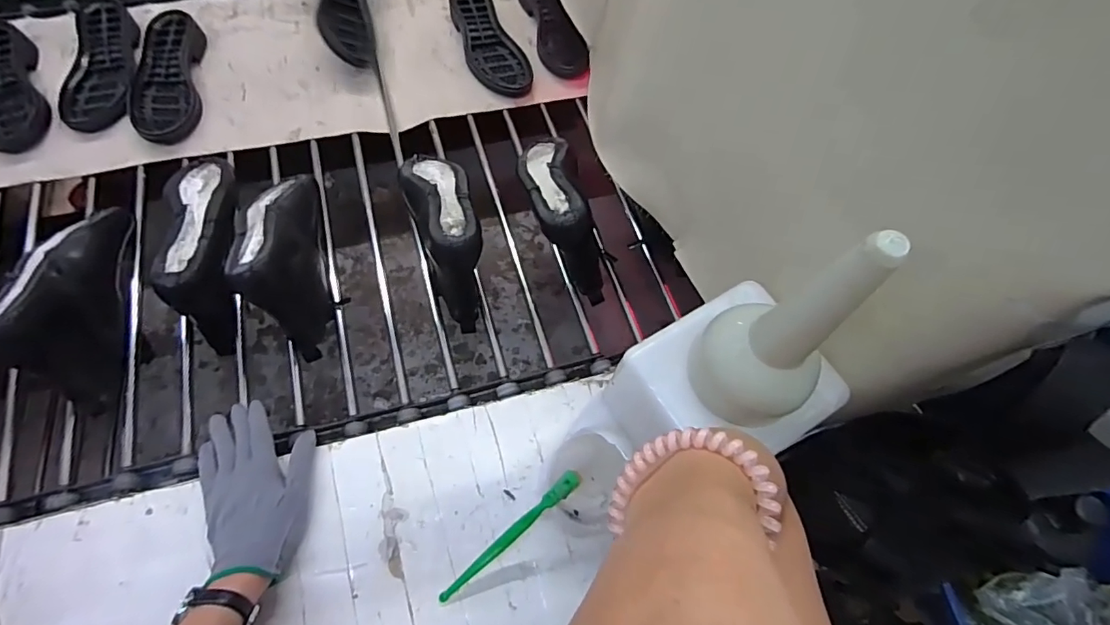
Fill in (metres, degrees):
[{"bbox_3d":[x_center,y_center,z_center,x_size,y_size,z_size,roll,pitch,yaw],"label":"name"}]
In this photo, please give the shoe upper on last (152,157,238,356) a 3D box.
[{"bbox_3d":[-0.415,-0.090,0.602,0.081,0.086,0.241,-19,68,-13],"label":"shoe upper on last"}]

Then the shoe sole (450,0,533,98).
[{"bbox_3d":[-0.111,-0.437,0.810,0.082,0.026,0.234,-23,69,-14],"label":"shoe sole"}]

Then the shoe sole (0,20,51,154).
[{"bbox_3d":[-0.766,-0.318,0.701,0.091,0.021,0.248,-26,70,-15],"label":"shoe sole"}]

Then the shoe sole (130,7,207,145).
[{"bbox_3d":[-0.558,-0.343,0.730,0.081,0.025,0.229,-8,66,-8],"label":"shoe sole"}]

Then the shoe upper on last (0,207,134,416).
[{"bbox_3d":[-0.536,-0.021,0.553,0.111,0.103,0.232,7,65,-2],"label":"shoe upper on last"}]

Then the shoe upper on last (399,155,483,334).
[{"bbox_3d":[-0.136,-0.115,0.628,0.074,0.105,0.247,-17,68,-12],"label":"shoe upper on last"}]

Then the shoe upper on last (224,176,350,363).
[{"bbox_3d":[-0.316,-0.067,0.587,0.089,0.106,0.234,-18,68,-12],"label":"shoe upper on last"}]

